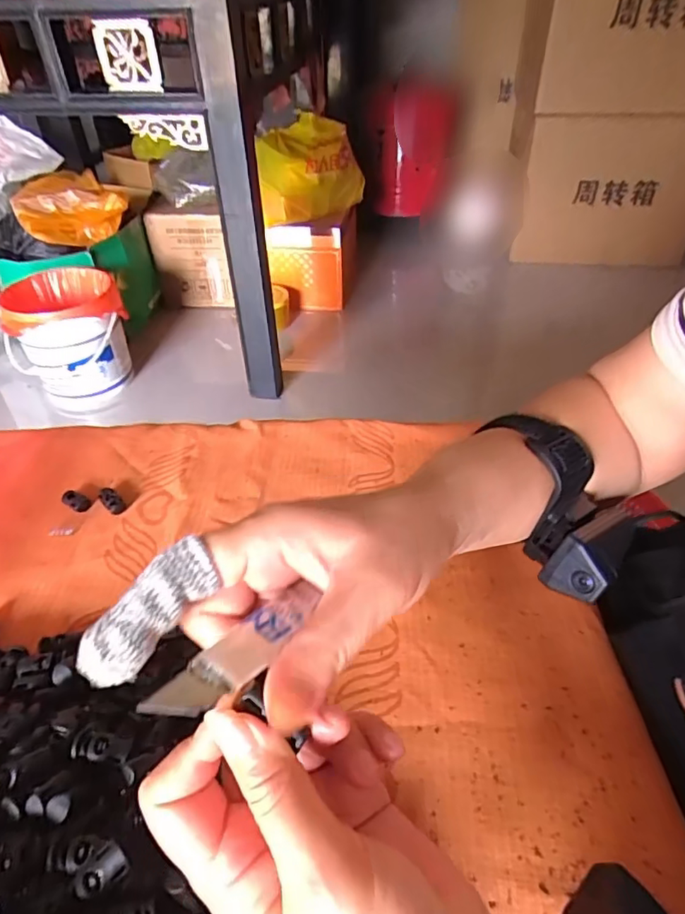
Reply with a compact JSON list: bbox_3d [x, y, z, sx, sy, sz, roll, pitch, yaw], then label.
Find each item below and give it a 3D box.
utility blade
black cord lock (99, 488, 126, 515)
[{"bbox_3d":[-0.034,0.067,0.190,0.021,0.006,0.077,22,27,24],"label":"utility blade"},{"bbox_3d":[-0.191,0.035,0.443,0.031,0.009,0.015,30,51,30],"label":"black cord lock"}]

